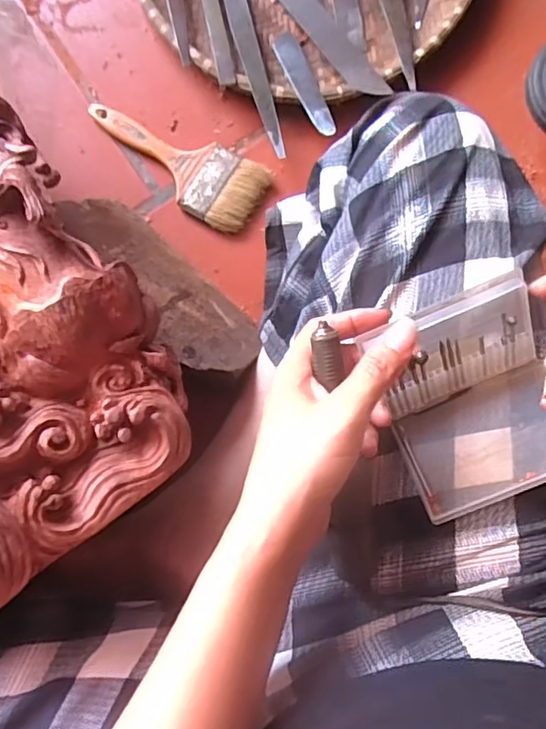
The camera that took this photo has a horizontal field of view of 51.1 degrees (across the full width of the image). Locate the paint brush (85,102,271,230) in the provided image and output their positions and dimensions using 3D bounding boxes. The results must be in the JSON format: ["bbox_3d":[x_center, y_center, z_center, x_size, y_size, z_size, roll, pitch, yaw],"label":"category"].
[{"bbox_3d":[-0.092,-0.190,0.538,0.176,0.012,0.069,28,86,2],"label":"paint brush"}]

